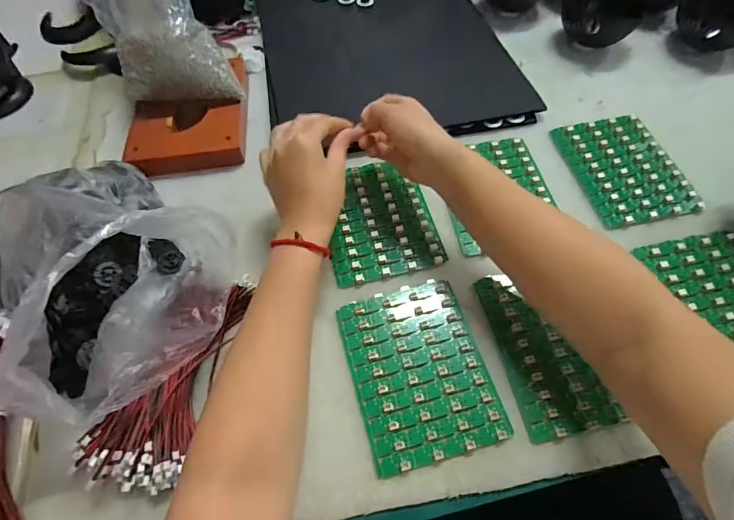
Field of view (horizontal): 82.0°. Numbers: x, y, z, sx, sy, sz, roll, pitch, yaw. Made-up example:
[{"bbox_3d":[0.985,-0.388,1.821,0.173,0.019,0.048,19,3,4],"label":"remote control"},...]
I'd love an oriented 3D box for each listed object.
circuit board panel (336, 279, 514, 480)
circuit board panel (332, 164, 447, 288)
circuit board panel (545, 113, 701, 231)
[{"bbox_3d":[0.050,0.105,0.415,0.127,0.006,0.166,-15,59,-6],"label":"circuit board panel"},{"bbox_3d":[0.013,-0.051,0.506,0.124,0.006,0.161,-13,59,-5],"label":"circuit board panel"},{"bbox_3d":[0.325,-0.118,0.535,0.122,0.007,0.163,-12,61,-2],"label":"circuit board panel"}]

